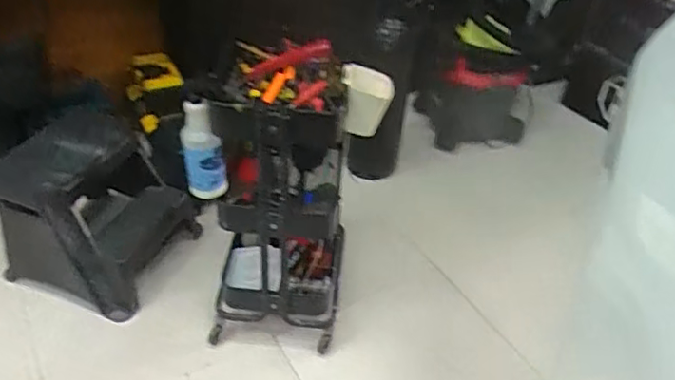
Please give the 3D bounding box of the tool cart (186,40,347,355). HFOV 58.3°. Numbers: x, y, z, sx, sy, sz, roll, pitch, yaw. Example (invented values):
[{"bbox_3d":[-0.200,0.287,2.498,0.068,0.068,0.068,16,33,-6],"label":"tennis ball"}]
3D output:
[{"bbox_3d":[-0.157,0.008,1.617,0.344,0.706,0.393,2,39,-2],"label":"tool cart"}]

